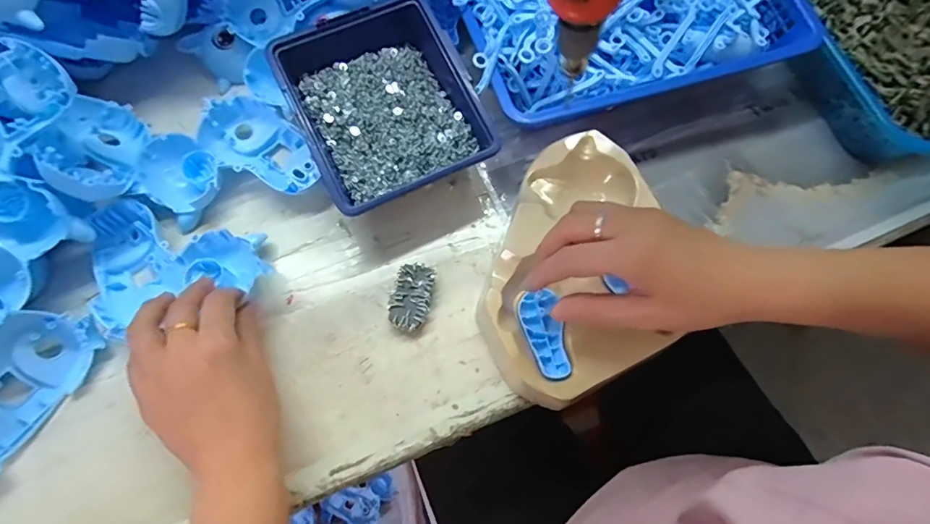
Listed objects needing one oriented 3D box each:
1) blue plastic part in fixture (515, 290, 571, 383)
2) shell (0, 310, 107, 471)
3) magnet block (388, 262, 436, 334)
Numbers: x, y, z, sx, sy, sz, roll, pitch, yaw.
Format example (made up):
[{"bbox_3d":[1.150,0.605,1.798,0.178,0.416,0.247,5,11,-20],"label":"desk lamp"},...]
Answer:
[{"bbox_3d":[0.060,0.055,0.350,0.032,0.011,0.069,-11,65,-5],"label":"blue plastic part in fixture"},{"bbox_3d":[-0.324,0.091,0.326,0.042,0.067,0.120,-1,60,33],"label":"shell"},{"bbox_3d":[-0.044,0.028,0.377,0.031,0.019,0.054,11,70,3],"label":"magnet block"}]

